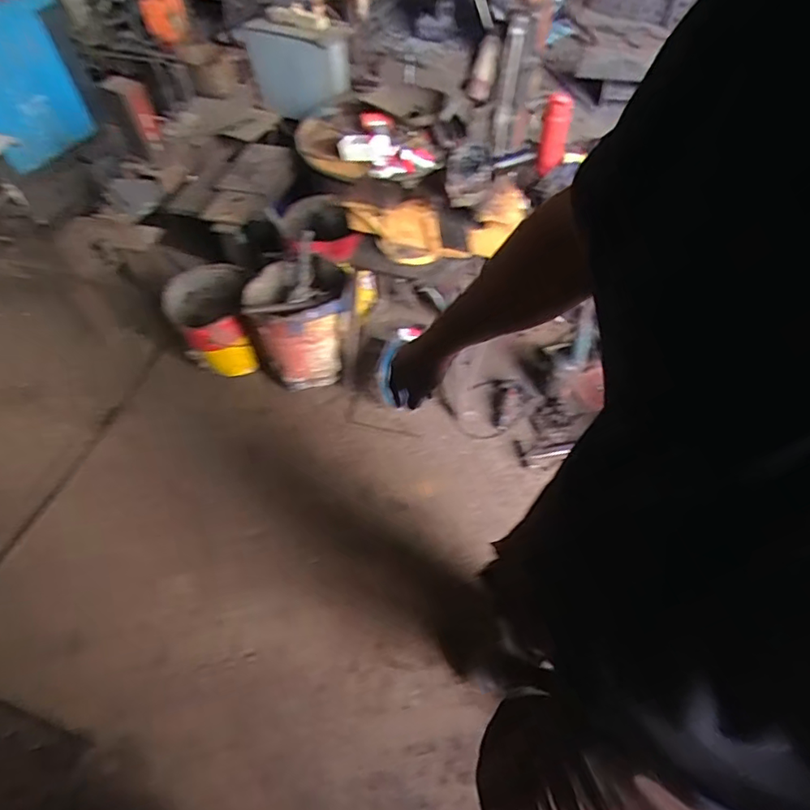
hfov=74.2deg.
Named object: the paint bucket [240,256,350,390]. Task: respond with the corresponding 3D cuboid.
[{"bbox_3d":[-0.317,-0.242,1.671,0.299,0.332,0.247,-7,56,-2],"label":"paint bucket"}]

